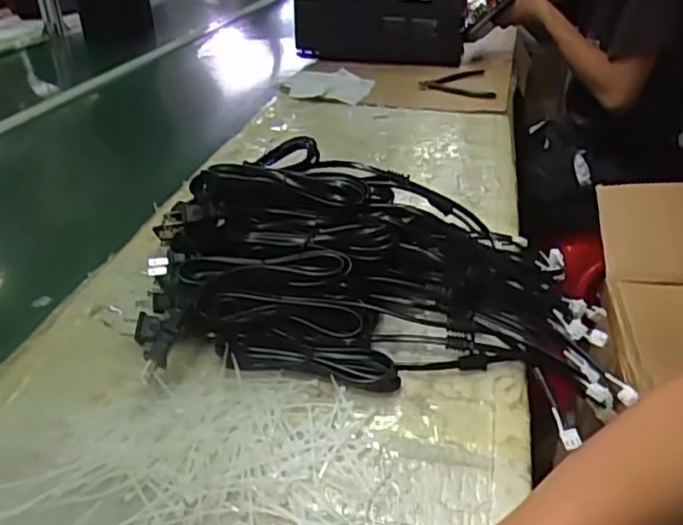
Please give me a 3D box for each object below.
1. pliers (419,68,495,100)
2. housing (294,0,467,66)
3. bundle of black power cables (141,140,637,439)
[{"bbox_3d":[0.207,-0.329,1.209,0.131,0.017,0.156,-1,30,-1],"label":"pliers"},{"bbox_3d":[0.079,-0.484,1.334,0.343,0.155,0.174,0,30,1],"label":"housing"},{"bbox_3d":[0.030,0.002,0.580,0.420,0.137,0.254,4,30,7],"label":"bundle of black power cables"}]

